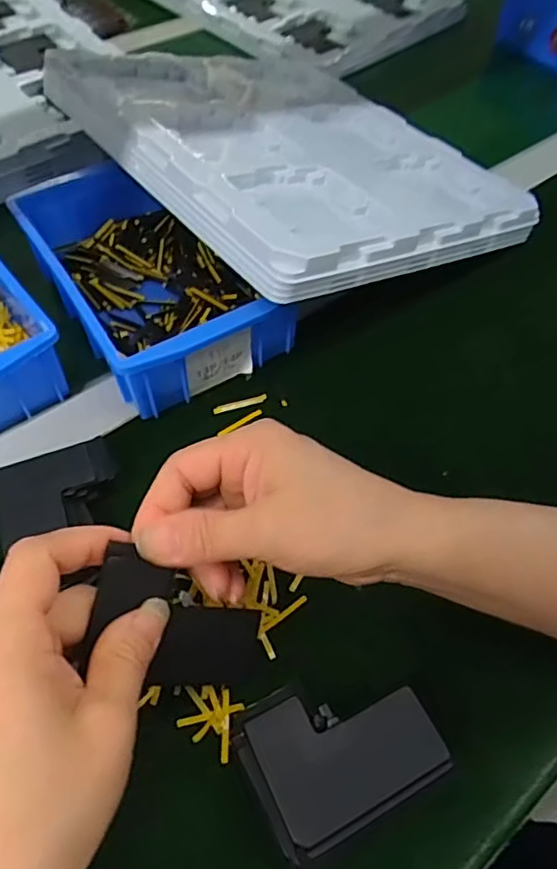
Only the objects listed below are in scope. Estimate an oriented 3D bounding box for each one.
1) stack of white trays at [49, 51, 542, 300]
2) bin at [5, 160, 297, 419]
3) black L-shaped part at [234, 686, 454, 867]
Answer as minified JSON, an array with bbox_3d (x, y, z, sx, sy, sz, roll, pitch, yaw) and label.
[{"bbox_3d":[0.008,-0.247,0.485,0.313,0.032,0.344,-26,60,-34],"label":"stack of white trays"},{"bbox_3d":[-0.092,-0.117,0.412,0.125,0.057,0.207,-28,62,-19],"label":"bin"},{"bbox_3d":[0.028,0.144,0.262,0.080,0.026,0.056,-23,60,-16],"label":"black L-shaped part"}]

